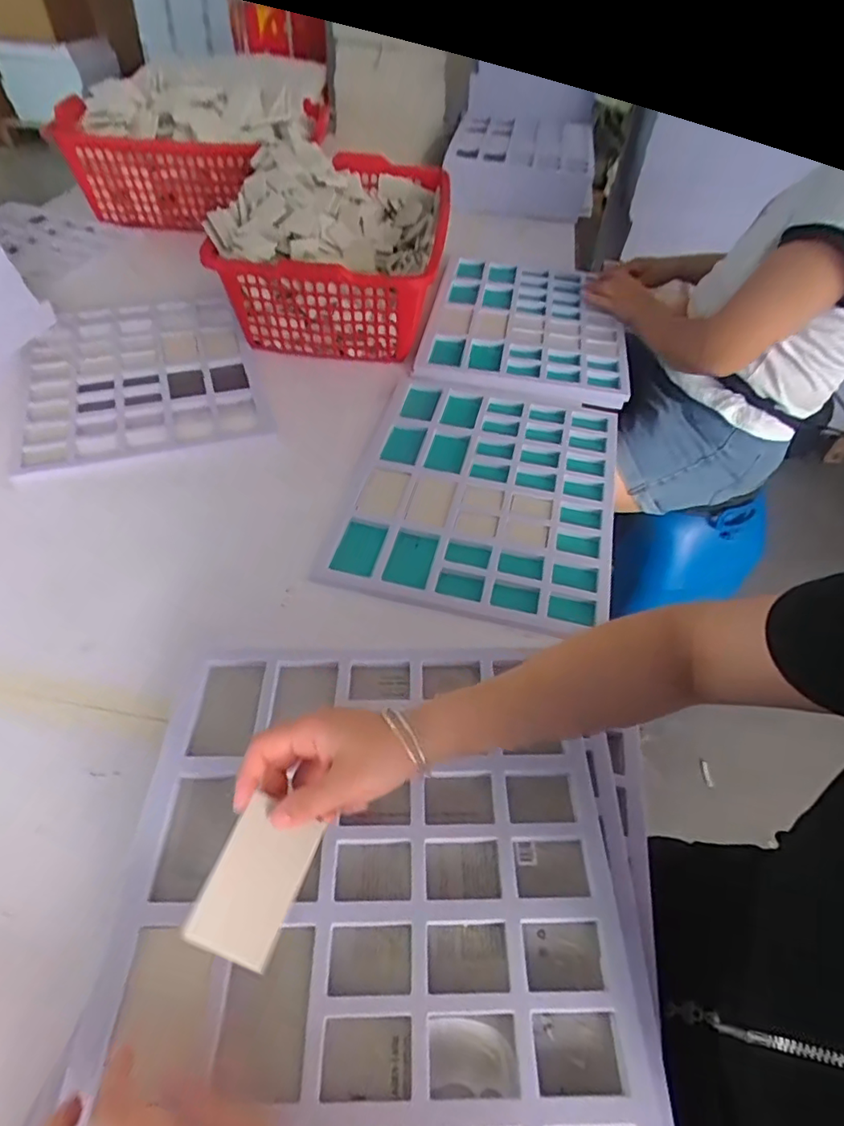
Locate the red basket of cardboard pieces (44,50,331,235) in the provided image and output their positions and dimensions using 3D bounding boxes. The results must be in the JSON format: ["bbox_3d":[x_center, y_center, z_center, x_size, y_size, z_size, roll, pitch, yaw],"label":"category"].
[{"bbox_3d":[-0.473,-0.893,1.232,0.510,0.264,0.379,5,49,1],"label":"red basket of cardboard pieces"}]

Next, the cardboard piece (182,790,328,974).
[{"bbox_3d":[-0.106,0.203,0.367,0.055,0.006,0.082,29,60,-7],"label":"cardboard piece"}]

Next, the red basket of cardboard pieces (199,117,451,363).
[{"bbox_3d":[-0.136,-0.526,0.993,0.335,0.216,0.430,9,50,5],"label":"red basket of cardboard pieces"}]

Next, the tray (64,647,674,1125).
[{"bbox_3d":[-0.027,0.260,0.397,0.359,0.037,0.443,3,49,0],"label":"tray"}]

